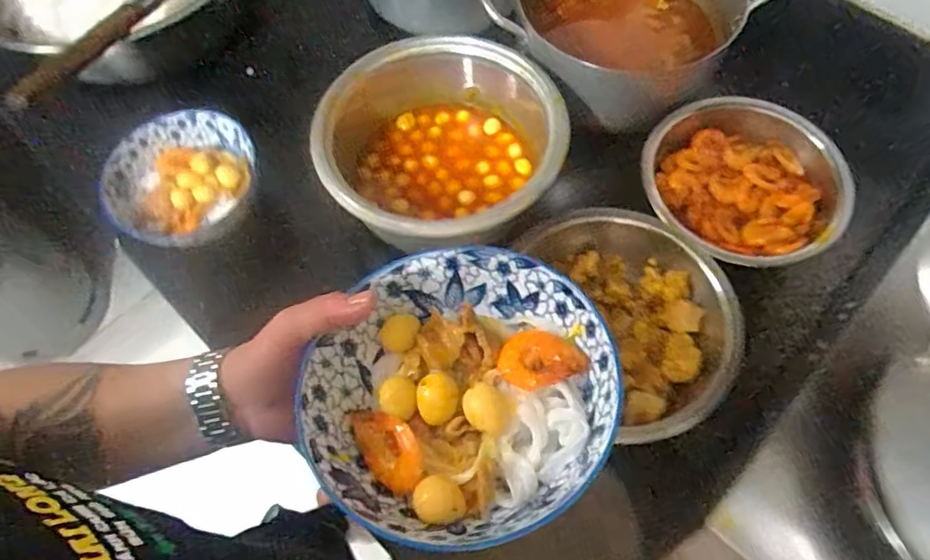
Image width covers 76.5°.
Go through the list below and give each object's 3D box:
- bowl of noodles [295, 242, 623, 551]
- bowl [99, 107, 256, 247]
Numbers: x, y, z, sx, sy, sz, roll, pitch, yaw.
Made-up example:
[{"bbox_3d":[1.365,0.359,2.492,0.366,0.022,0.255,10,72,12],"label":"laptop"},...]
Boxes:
[{"bbox_3d":[-0.005,0.061,0.342,0.165,0.058,0.165,0,63,-1],"label":"bowl of noodles"},{"bbox_3d":[-0.331,-0.119,0.693,0.163,0.057,0.153,0,63,-1],"label":"bowl"}]

